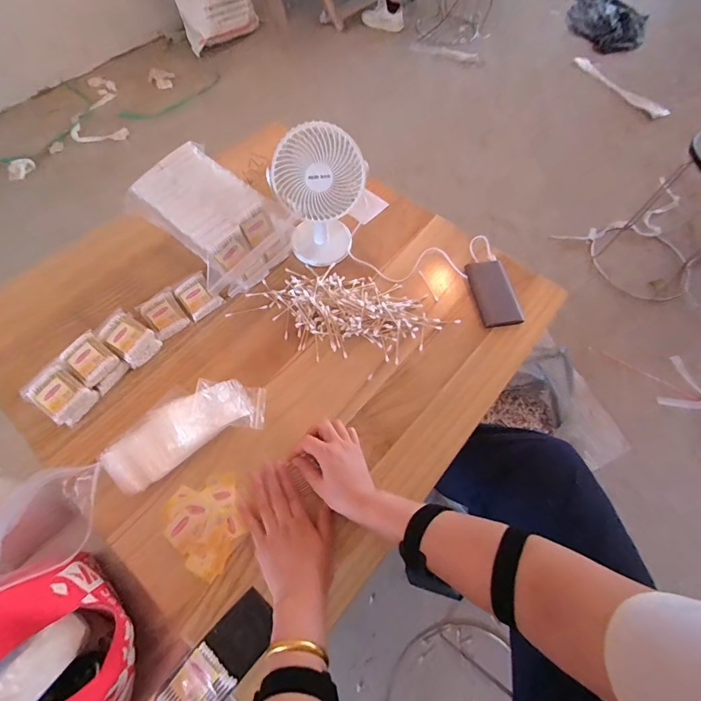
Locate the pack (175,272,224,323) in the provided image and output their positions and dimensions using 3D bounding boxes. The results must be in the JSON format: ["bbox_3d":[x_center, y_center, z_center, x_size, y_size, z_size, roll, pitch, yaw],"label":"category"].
[{"bbox_3d":[-0.265,-0.095,0.663,0.058,0.021,0.078,-38,70,-20],"label":"pack"}]

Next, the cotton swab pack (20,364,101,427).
[{"bbox_3d":[-0.428,0.066,0.565,0.088,0.039,0.063,31,65,14],"label":"cotton swab pack"}]

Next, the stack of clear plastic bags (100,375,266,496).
[{"bbox_3d":[-0.232,0.109,0.543,0.225,0.054,0.097,-29,67,-16],"label":"stack of clear plastic bags"}]

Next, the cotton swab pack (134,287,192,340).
[{"bbox_3d":[-0.315,-0.062,0.646,0.062,0.016,0.085,-38,70,-20],"label":"cotton swab pack"}]

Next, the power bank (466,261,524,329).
[{"bbox_3d":[0.256,-0.106,0.682,0.068,0.018,0.132,-8,63,-7],"label":"power bank"}]

